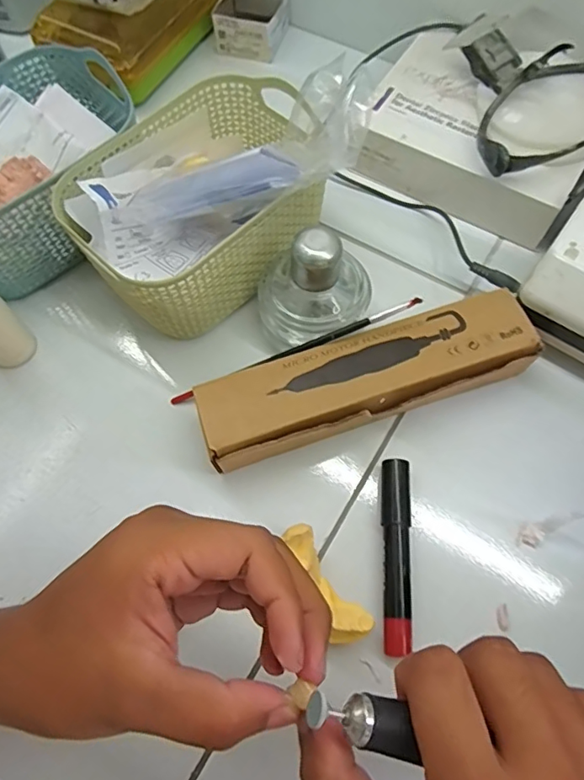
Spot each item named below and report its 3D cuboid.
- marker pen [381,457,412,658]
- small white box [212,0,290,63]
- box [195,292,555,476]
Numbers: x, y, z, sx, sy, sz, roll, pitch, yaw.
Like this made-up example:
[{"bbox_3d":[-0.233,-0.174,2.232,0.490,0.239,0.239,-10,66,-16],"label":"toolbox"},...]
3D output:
[{"bbox_3d":[0.061,0.094,0.303,0.017,0.017,0.106,4,67,3],"label":"marker pen"},{"bbox_3d":[-0.036,-0.348,0.466,0.058,0.067,0.057,13,68,7],"label":"small white box"},{"bbox_3d":[0.047,-0.003,0.334,0.209,0.042,0.059,-18,68,-6],"label":"box"}]

